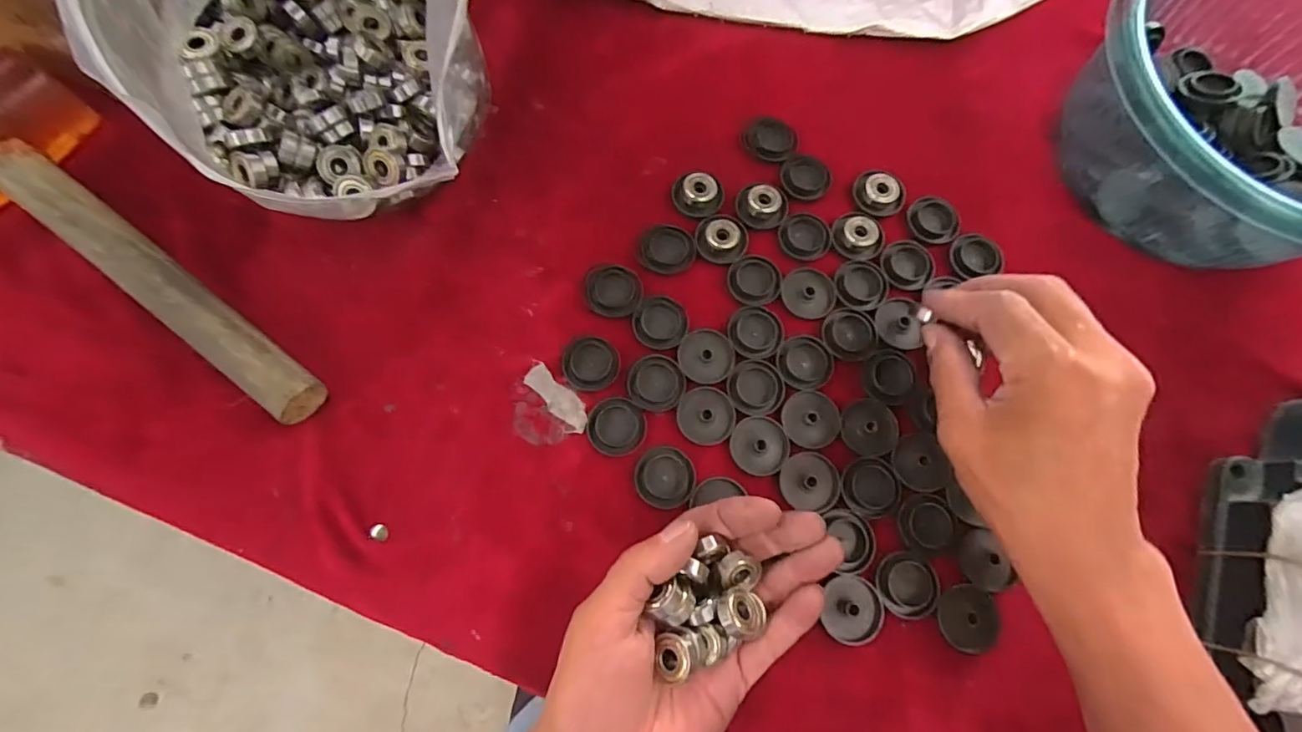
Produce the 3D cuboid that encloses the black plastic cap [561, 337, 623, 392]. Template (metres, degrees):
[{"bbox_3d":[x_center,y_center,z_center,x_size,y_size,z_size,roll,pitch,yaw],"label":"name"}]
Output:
[{"bbox_3d":[-0.034,-0.001,0.319,0.032,0.008,0.030,0,75,-1],"label":"black plastic cap"}]

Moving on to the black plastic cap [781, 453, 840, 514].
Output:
[{"bbox_3d":[0.089,0.064,0.305,0.032,0.004,0.031,0,75,-1],"label":"black plastic cap"}]

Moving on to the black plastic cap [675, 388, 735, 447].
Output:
[{"bbox_3d":[0.032,0.028,0.313,0.033,0.004,0.033,0,75,-1],"label":"black plastic cap"}]

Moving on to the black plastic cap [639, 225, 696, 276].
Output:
[{"bbox_3d":[0.011,-0.074,0.342,0.033,0.011,0.033,0,75,-1],"label":"black plastic cap"}]

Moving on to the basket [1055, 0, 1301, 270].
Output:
[{"bbox_3d":[0.360,-0.143,0.328,0.199,0.087,0.186,0,75,-1],"label":"basket"}]

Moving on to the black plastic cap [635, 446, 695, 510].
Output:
[{"bbox_3d":[0.008,0.062,0.303,0.033,0.005,0.033,0,75,-1],"label":"black plastic cap"}]

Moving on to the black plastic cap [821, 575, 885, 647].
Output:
[{"bbox_3d":[0.107,0.129,0.288,0.031,0.004,0.033,0,75,-1],"label":"black plastic cap"}]

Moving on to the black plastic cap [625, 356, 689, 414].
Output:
[{"bbox_3d":[0.004,0.010,0.316,0.033,0.005,0.032,0,75,-1],"label":"black plastic cap"}]

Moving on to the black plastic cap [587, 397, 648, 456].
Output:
[{"bbox_3d":[-0.019,0.034,0.311,0.033,0.004,0.031,0,75,-1],"label":"black plastic cap"}]

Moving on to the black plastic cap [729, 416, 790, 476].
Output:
[{"bbox_3d":[0.062,0.045,0.311,0.032,0.004,0.032,-1,75,-1],"label":"black plastic cap"}]

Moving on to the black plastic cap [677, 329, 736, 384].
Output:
[{"bbox_3d":[0.033,-0.006,0.323,0.032,0.004,0.032,0,75,-1],"label":"black plastic cap"}]

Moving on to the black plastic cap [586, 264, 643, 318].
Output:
[{"bbox_3d":[-0.022,-0.047,0.334,0.033,0.004,0.034,0,75,-1],"label":"black plastic cap"}]

